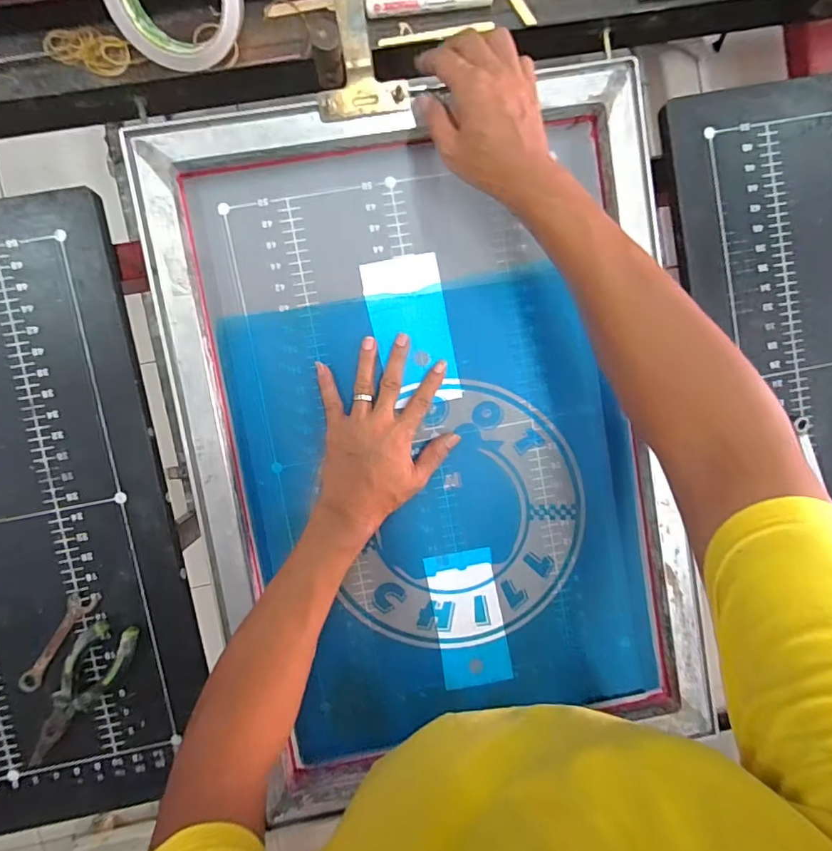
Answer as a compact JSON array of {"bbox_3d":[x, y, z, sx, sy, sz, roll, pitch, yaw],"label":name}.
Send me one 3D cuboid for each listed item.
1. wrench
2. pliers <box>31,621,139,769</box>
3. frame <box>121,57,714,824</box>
[{"bbox_3d":[-0.347,0.208,0.472,0.023,0.005,0.116,36,90,-5],"label":"wrench"},{"bbox_3d":[-0.325,0.255,0.470,0.052,0.016,0.155,33,90,-5],"label":"pliers"},{"bbox_3d":[0.028,0.019,0.481,0.452,0.042,0.635,-11,94,-3],"label":"frame"}]

